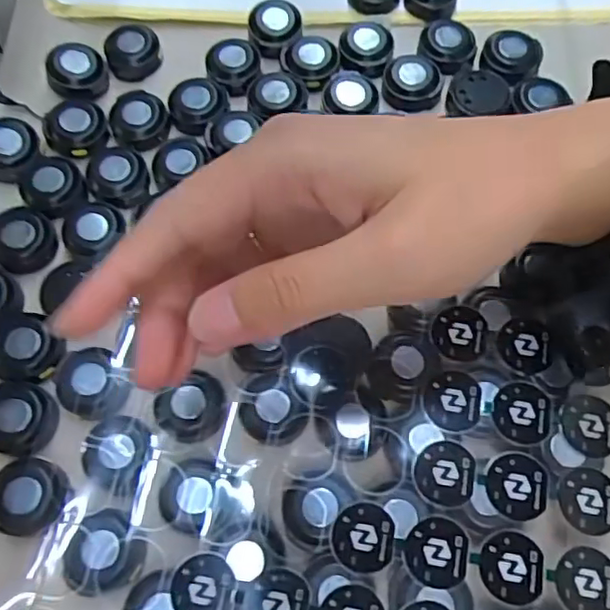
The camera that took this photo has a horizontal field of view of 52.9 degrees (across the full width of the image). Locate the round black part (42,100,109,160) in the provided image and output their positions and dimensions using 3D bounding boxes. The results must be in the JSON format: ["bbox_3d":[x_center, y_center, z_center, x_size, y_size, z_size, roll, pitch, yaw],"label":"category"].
[{"bbox_3d":[-0.114,-0.087,0.305,0.029,0.014,0.027,0,67,0],"label":"round black part"}]

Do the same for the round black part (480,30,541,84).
[{"bbox_3d":[0.106,-0.130,0.318,0.029,0.010,0.025,26,70,11],"label":"round black part"}]

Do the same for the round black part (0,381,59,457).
[{"bbox_3d":[-0.119,0.049,0.257,0.029,0.020,0.028,0,67,0],"label":"round black part"}]

